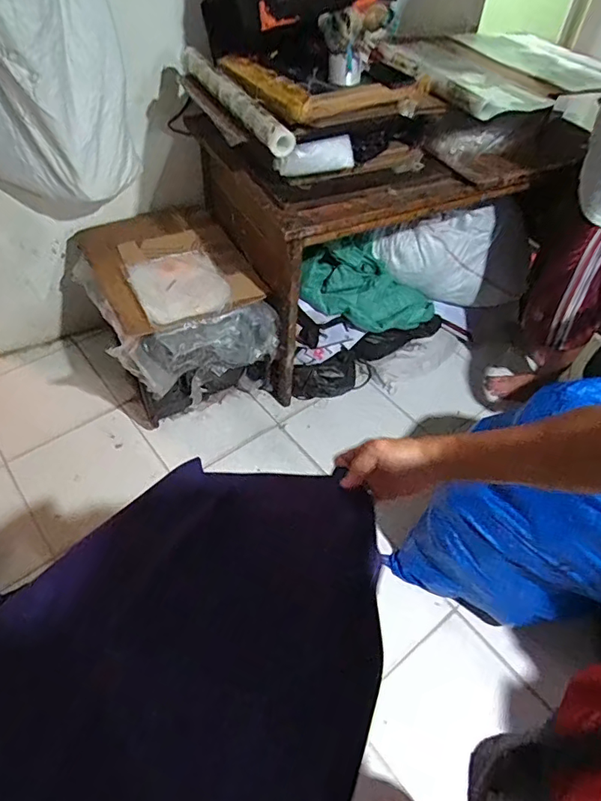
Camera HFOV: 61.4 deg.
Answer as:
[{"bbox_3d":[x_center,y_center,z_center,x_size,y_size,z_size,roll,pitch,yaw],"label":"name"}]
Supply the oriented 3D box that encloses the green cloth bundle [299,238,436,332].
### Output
[{"bbox_3d":[0.240,-0.381,1.728,0.483,0.224,0.201,1,49,-3],"label":"green cloth bundle"}]

